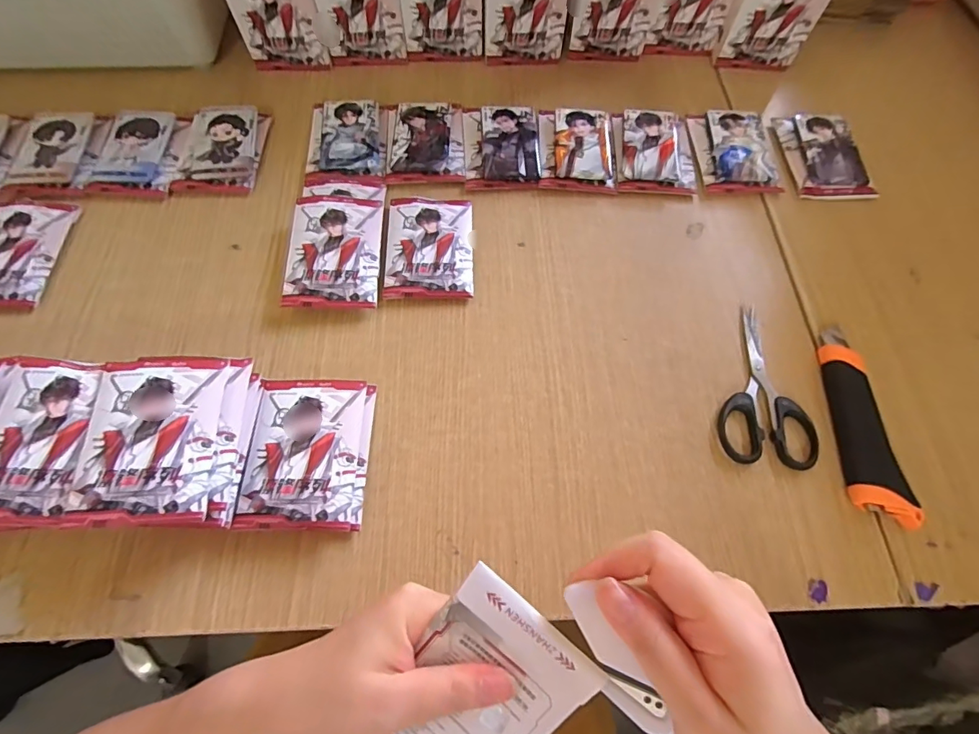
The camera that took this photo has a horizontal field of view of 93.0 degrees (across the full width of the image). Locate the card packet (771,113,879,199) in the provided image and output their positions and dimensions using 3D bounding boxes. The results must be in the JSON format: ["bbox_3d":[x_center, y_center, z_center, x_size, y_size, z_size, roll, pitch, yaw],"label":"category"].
[{"bbox_3d":[0.316,-0.206,0.442,0.071,0.017,0.102,2,66,0],"label":"card packet"}]

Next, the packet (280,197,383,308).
[{"bbox_3d":[-0.126,-0.097,0.380,0.071,0.008,0.101,1,72,-5],"label":"packet"}]

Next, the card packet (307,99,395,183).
[{"bbox_3d":[-0.131,-0.213,0.441,0.076,0.019,0.094,-2,66,-1],"label":"card packet"}]

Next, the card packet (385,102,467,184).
[{"bbox_3d":[-0.060,-0.213,0.441,0.073,0.020,0.089,-1,66,-1],"label":"card packet"}]

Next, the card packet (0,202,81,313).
[{"bbox_3d":[-0.398,-0.095,0.387,0.070,0.012,0.106,0,66,-1],"label":"card packet"}]

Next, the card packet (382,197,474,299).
[{"bbox_3d":[-0.051,-0.103,0.397,0.071,0.011,0.101,0,66,-1],"label":"card packet"}]

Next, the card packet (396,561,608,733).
[{"bbox_3d":[-0.007,0.153,0.215,0.071,0.004,0.104,38,101,8],"label":"card packet"}]

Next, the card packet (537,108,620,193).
[{"bbox_3d":[0.085,-0.206,0.440,0.067,0.019,0.089,3,66,1],"label":"card packet"}]

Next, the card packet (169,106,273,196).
[{"bbox_3d":[-0.252,-0.203,0.434,0.076,0.020,0.096,4,66,1],"label":"card packet"}]

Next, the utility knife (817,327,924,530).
[{"bbox_3d":[0.267,0.035,0.334,0.033,0.017,0.146,5,66,1],"label":"utility knife"}]

